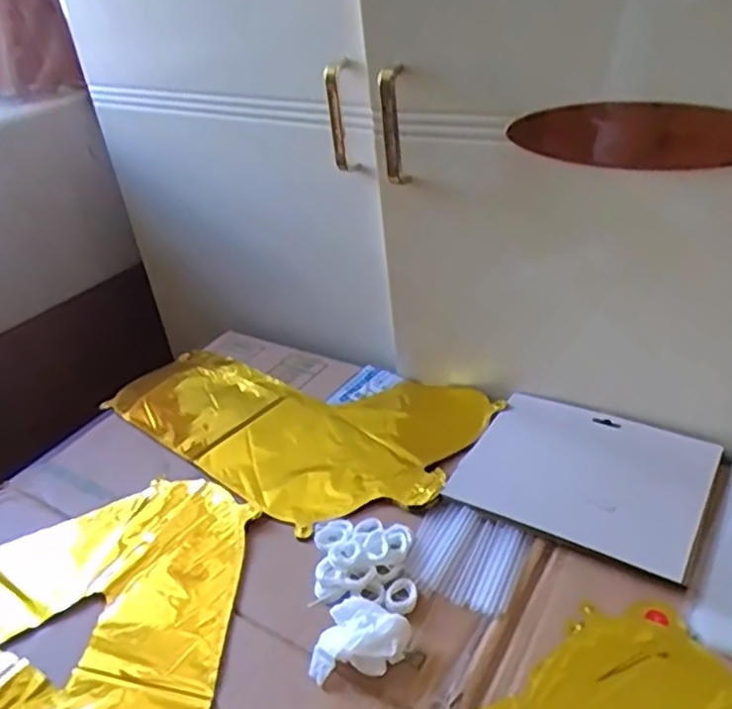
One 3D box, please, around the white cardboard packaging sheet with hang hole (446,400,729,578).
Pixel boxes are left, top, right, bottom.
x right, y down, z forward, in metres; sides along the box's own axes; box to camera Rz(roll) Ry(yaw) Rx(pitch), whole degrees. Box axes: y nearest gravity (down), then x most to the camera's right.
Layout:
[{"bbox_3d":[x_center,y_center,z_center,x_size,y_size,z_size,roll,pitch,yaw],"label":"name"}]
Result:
[{"bbox_3d":[0.187,0.099,0.574,0.187,0.011,0.158,15,39,30],"label":"white cardboard packaging sheet with hang hole"}]

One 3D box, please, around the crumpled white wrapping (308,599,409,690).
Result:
[{"bbox_3d":[-0.003,0.195,0.455,0.057,0.019,0.059,8,36,22],"label":"crumpled white wrapping"}]

